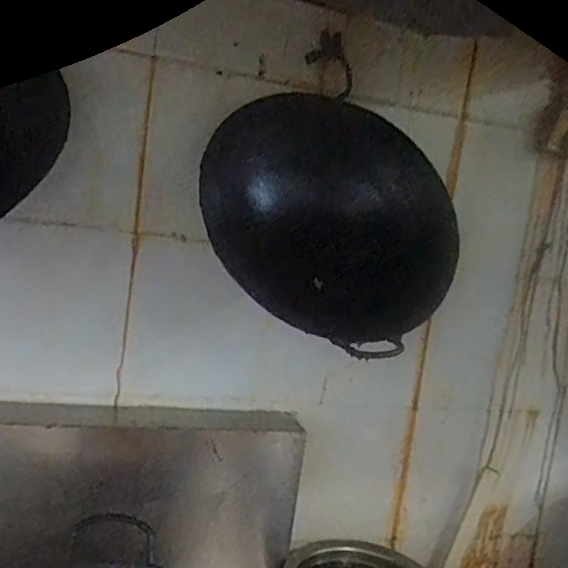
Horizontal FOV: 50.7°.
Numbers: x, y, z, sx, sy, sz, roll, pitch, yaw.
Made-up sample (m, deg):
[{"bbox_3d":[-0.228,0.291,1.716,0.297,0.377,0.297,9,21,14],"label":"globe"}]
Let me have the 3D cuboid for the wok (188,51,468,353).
[{"bbox_3d":[0.090,-0.127,1.122,0.473,0.413,0.188,7,7,-1],"label":"wok"}]

